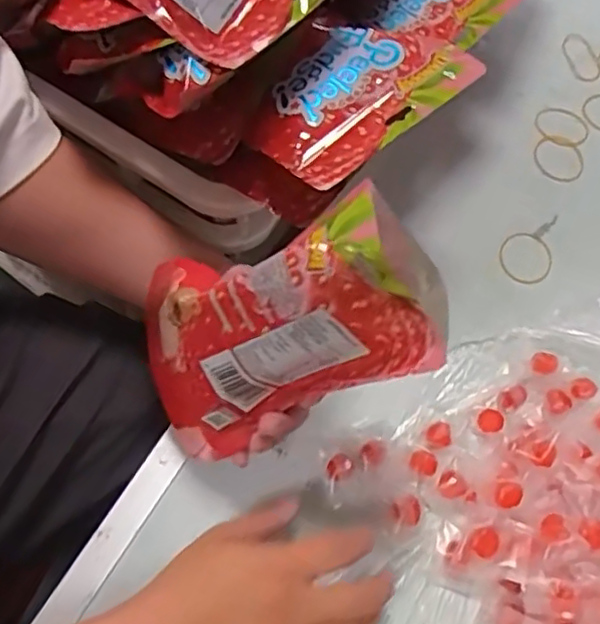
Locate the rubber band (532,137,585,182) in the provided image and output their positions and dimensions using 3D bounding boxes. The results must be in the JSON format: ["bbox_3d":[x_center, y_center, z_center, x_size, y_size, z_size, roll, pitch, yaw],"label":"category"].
[{"bbox_3d":[0.254,-0.151,0.626,0.050,0.004,0.051,35,68,9],"label":"rubber band"}]

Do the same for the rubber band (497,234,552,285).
[{"bbox_3d":[0.202,-0.049,0.575,0.048,0.004,0.053,29,67,6],"label":"rubber band"}]

